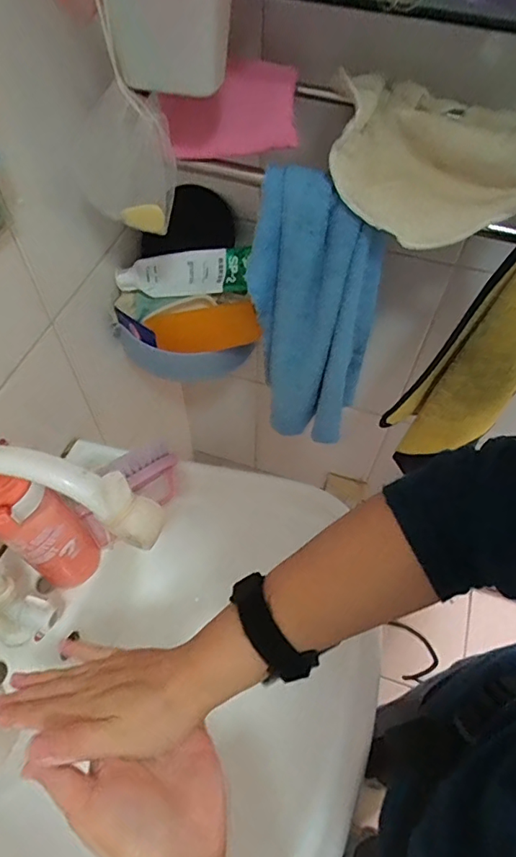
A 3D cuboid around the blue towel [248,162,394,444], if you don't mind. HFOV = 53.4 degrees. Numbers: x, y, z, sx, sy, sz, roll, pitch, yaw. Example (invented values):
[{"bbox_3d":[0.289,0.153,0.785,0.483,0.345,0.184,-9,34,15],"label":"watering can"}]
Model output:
[{"bbox_3d":[0.060,-0.109,0.571,0.137,0.328,0.061,7,57,3],"label":"blue towel"}]

